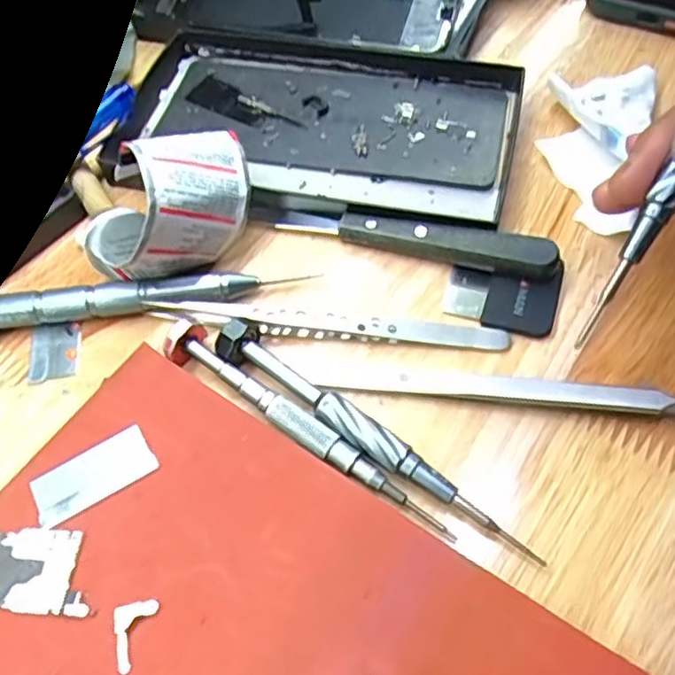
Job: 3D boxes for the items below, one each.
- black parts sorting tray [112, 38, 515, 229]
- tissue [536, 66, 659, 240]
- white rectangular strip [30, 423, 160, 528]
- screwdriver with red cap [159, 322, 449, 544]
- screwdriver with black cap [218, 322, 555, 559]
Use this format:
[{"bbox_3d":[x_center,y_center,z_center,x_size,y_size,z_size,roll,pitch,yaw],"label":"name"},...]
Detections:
[{"bbox_3d":[-0.011,-0.096,0.300,0.174,0.012,0.097,10,59,8],"label":"black parts sorting tray"},{"bbox_3d":[0.112,-0.089,0.288,0.044,0.020,0.089,13,60,12],"label":"tissue"},{"bbox_3d":[-0.080,0.044,0.218,0.038,0.004,0.019,-28,62,-15],"label":"white rectangular strip"},{"bbox_3d":[-0.013,0.029,0.222,0.115,0.008,0.014,34,65,20],"label":"screwdriver with red cap"},{"bbox_3d":[0.010,0.032,0.220,0.125,0.011,0.013,34,65,20],"label":"screwdriver with black cap"}]

